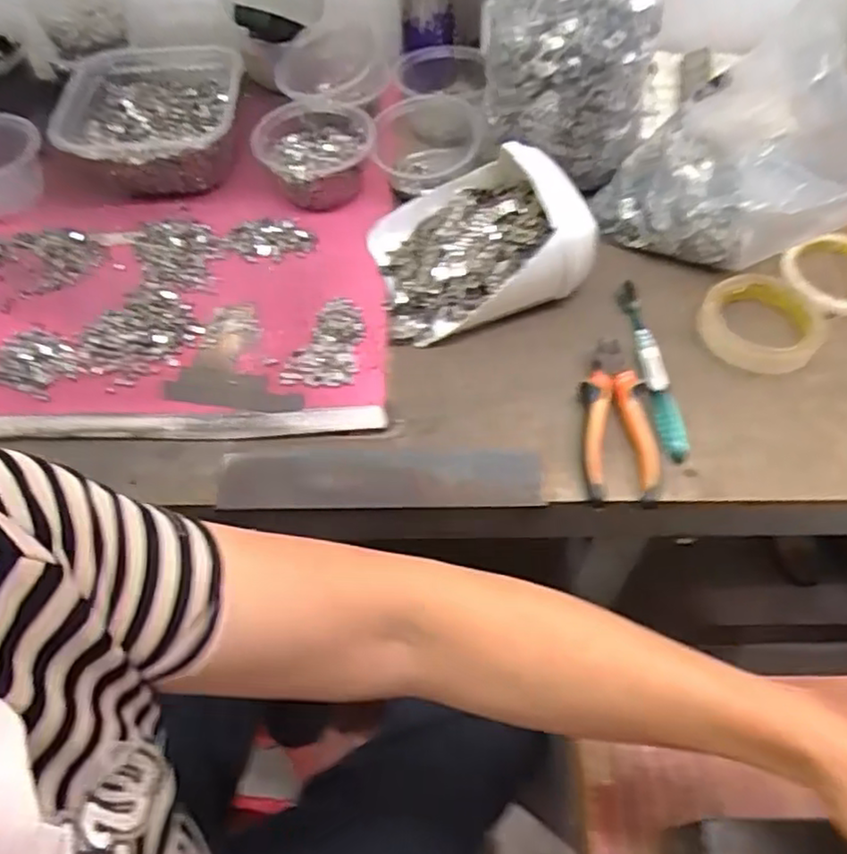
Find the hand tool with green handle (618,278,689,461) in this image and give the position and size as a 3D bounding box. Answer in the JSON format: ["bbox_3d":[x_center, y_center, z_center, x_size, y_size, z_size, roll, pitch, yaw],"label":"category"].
[{"bbox_3d":[0.194,-0.052,0.583,0.025,0.017,0.175,-4,56,-1],"label":"hand tool with green handle"}]

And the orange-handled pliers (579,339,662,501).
[{"bbox_3d":[0.154,-0.007,0.548,0.054,0.028,0.134,1,56,3],"label":"orange-handled pliers"}]

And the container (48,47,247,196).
[{"bbox_3d":[-0.278,-0.325,0.730,0.174,0.070,0.184,-3,56,0],"label":"container"}]

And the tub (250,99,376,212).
[{"bbox_3d":[-0.107,-0.280,0.694,0.111,0.062,0.116,-1,56,2],"label":"tub"}]

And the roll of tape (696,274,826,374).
[{"bbox_3d":[0.294,-0.092,0.599,0.097,0.020,0.105,-1,56,2],"label":"roll of tape"}]

